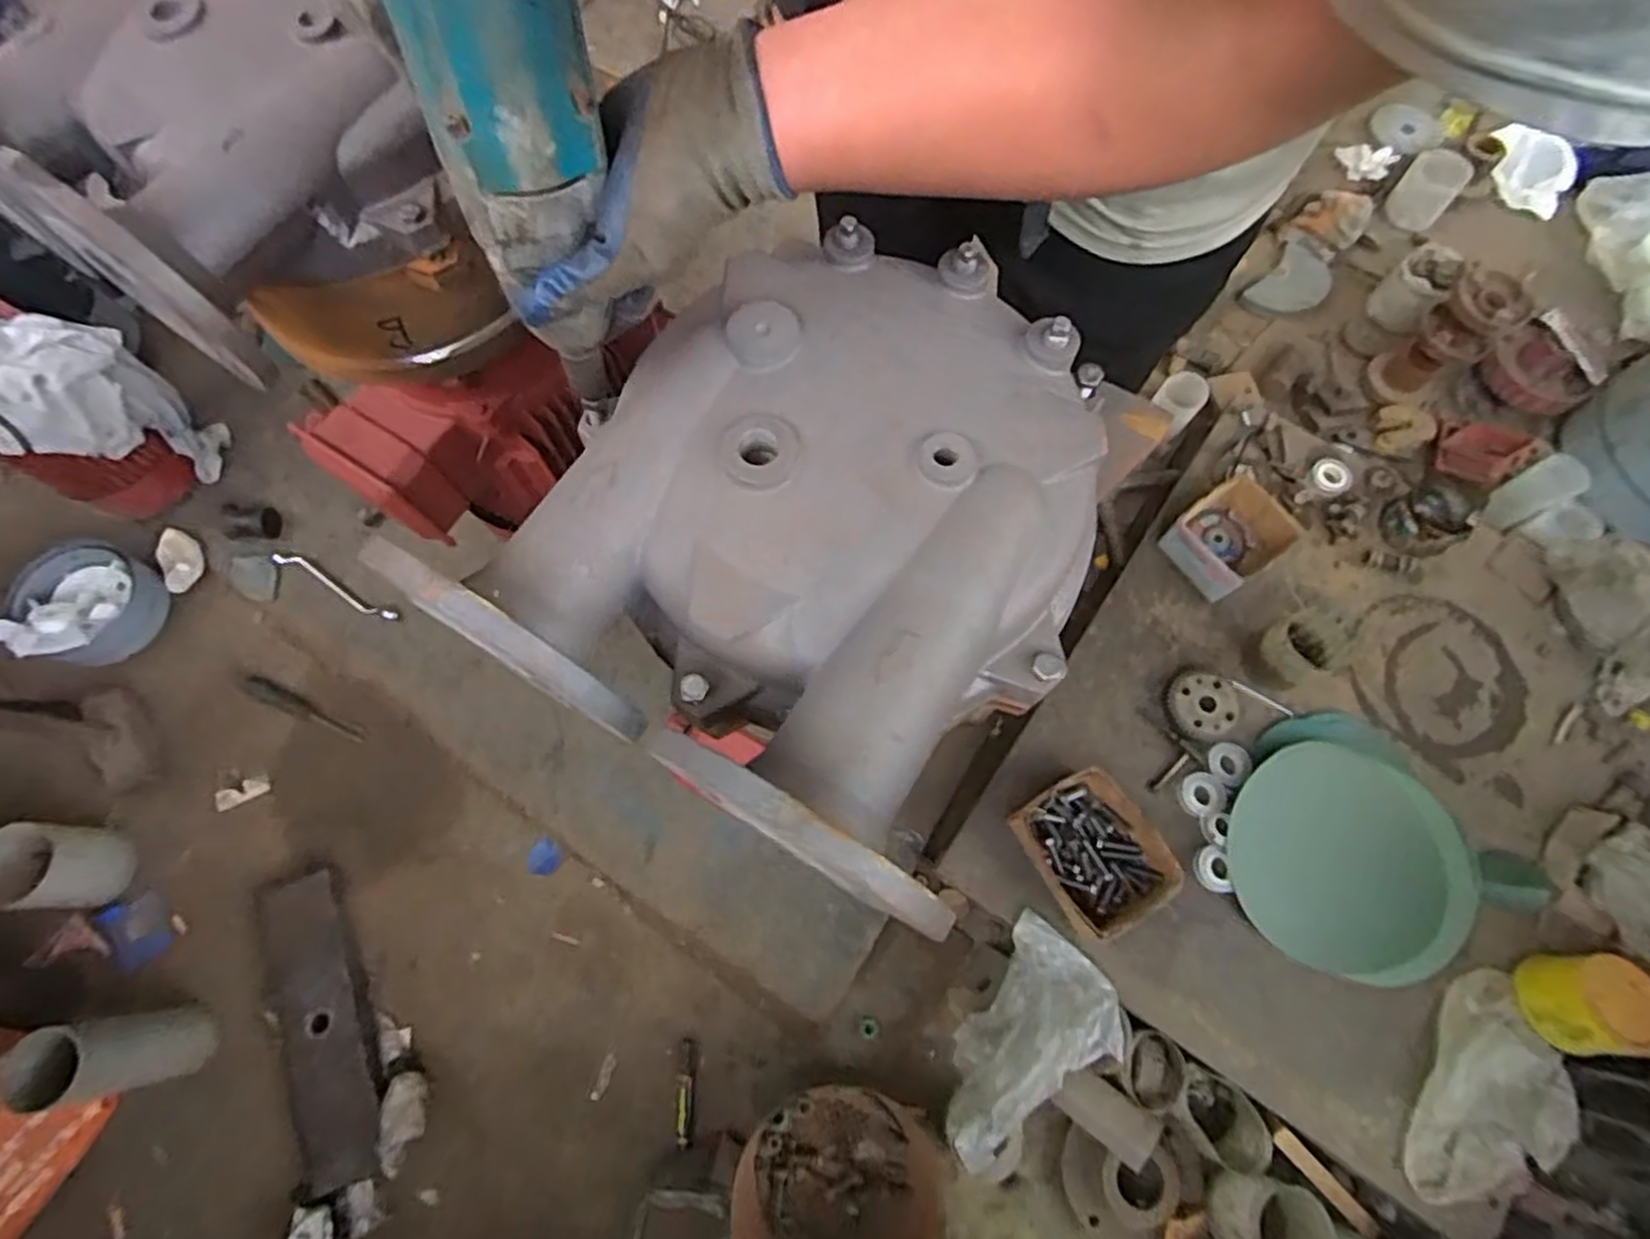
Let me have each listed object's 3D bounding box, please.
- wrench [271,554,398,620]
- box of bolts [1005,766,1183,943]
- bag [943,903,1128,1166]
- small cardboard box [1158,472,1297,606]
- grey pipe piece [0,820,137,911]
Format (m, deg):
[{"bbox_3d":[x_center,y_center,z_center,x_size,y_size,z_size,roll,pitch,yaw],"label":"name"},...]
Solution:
[{"bbox_3d":[-0.820,-0.055,1.242,0.243,0.029,0.027,27,72,9],"label":"wrench"},{"bbox_3d":[0.352,0.304,0.975,0.149,0.076,0.187,-27,72,-10],"label":"box of bolts"},{"bbox_3d":[0.267,0.566,0.975,0.160,0.124,0.302,26,72,9],"label":"bag"},{"bbox_3d":[0.614,-0.128,1.137,0.185,0.056,0.141,-35,74,-12],"label":"small cardboard box"},{"bbox_3d":[-1.068,0.343,1.034,0.122,0.128,0.114,-1,70,0],"label":"grey pipe piece"}]

